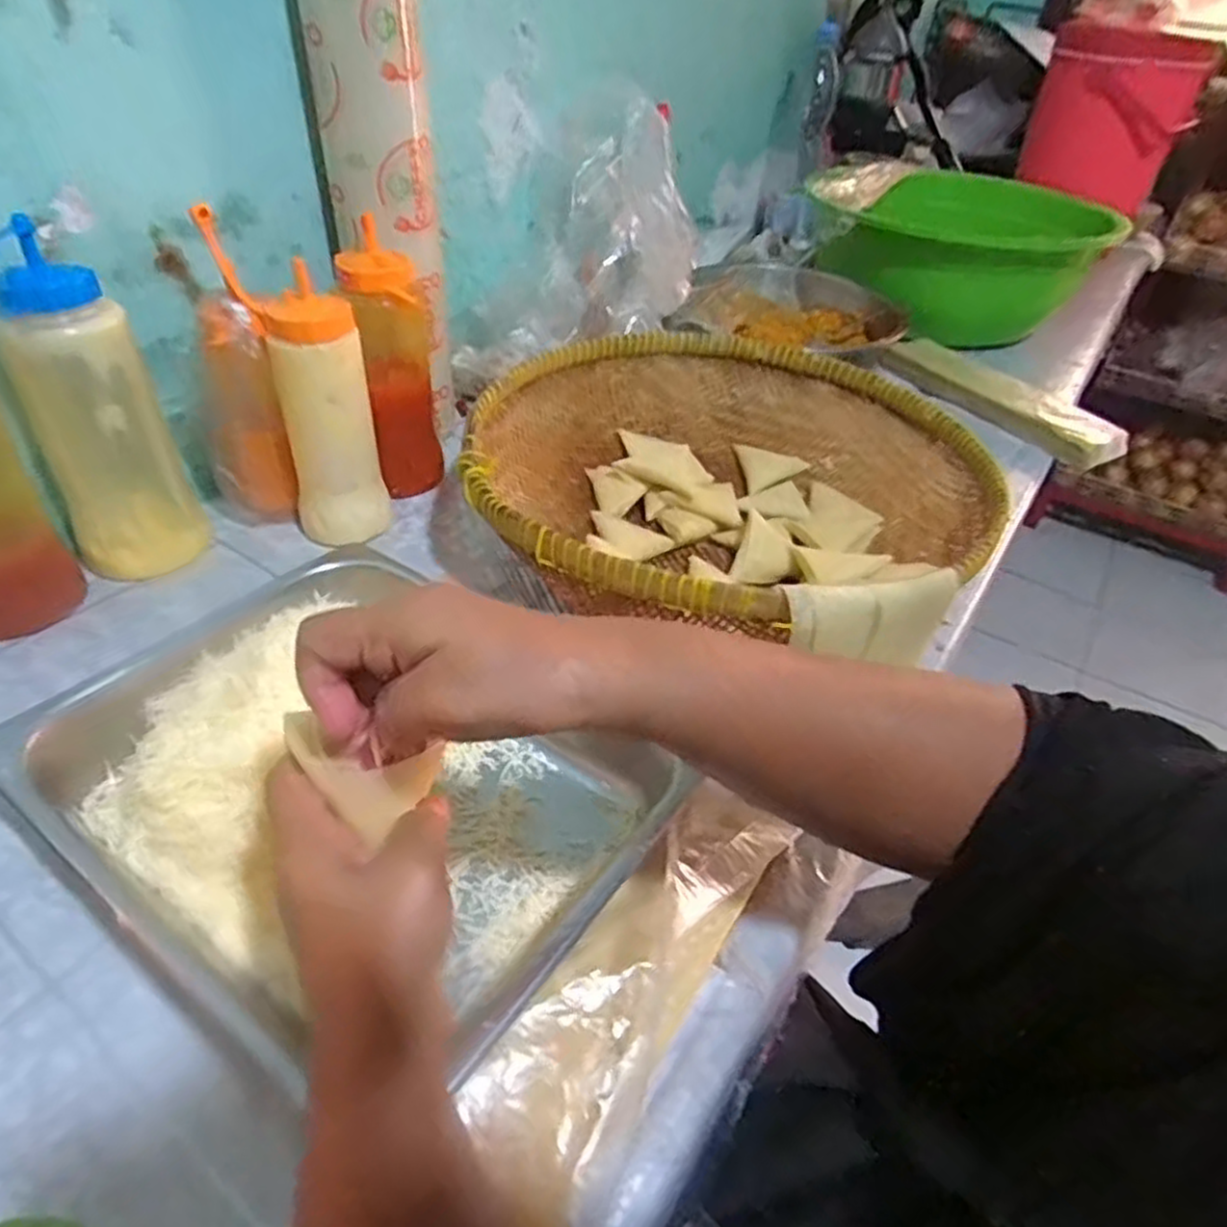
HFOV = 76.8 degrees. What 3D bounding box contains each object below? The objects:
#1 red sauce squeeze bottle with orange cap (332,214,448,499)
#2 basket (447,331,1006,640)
[{"bbox_3d":[-0.189,-0.205,0.672,0.070,0.201,0.059,-8,41,-17],"label":"red sauce squeeze bottle with orange cap"},{"bbox_3d":[0.092,-0.115,0.673,0.436,0.109,0.420,3,40,-3],"label":"basket"}]

